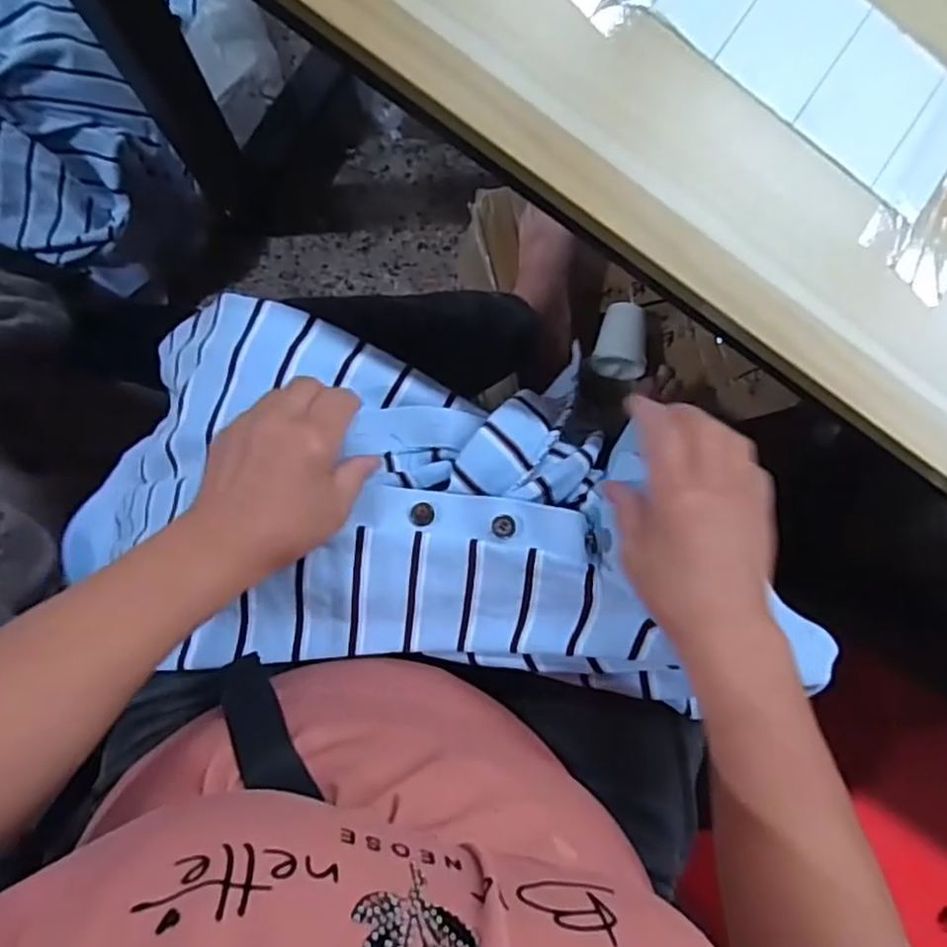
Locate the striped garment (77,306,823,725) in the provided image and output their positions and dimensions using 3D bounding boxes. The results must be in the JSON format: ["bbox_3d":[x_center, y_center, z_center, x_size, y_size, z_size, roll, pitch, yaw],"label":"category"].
[{"bbox_3d":[-0.016,0.024,0.424,0.448,0.118,0.208,10,91,-7],"label":"striped garment"}]

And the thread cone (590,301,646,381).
[{"bbox_3d":[0.168,-0.150,0.789,0.061,0.049,0.084,13,90,-7],"label":"thread cone"}]

